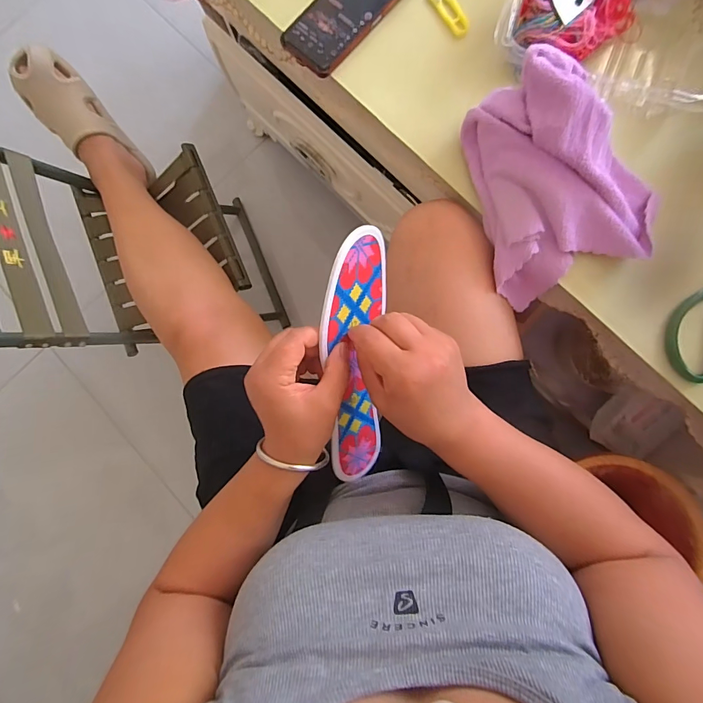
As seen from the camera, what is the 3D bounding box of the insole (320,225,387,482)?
[{"bbox_3d":[0.004,0.018,0.368,0.014,0.079,0.251,18,119,35],"label":"insole"}]

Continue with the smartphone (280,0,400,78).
[{"bbox_3d":[-0.006,-0.408,0.470,0.078,0.012,0.167,44,90,9],"label":"smartphone"}]

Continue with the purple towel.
[{"bbox_3d":[0.201,-0.173,0.419,0.164,0.069,0.212,-33,98,24],"label":"purple towel"}]

